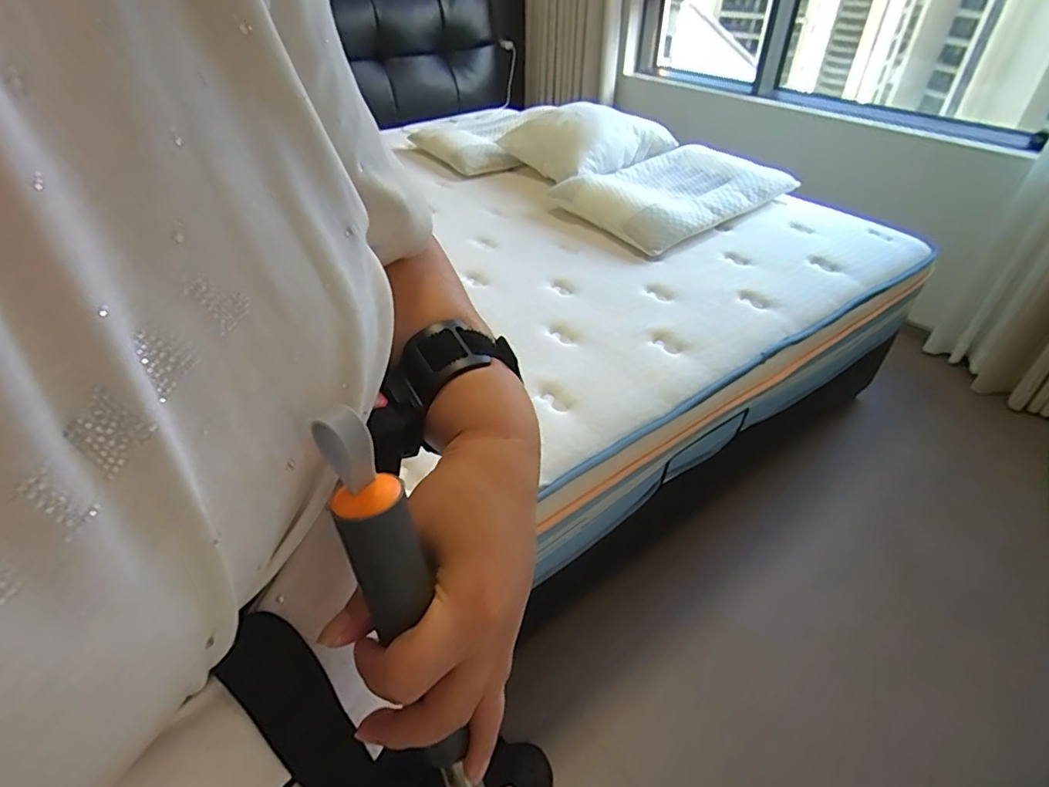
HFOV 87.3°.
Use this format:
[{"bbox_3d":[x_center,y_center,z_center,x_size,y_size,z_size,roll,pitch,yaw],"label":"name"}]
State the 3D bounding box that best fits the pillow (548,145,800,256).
[{"bbox_3d":[0.425,-0.580,1.543,0.629,0.105,0.410,-32,50,-30],"label":"pillow"}]

